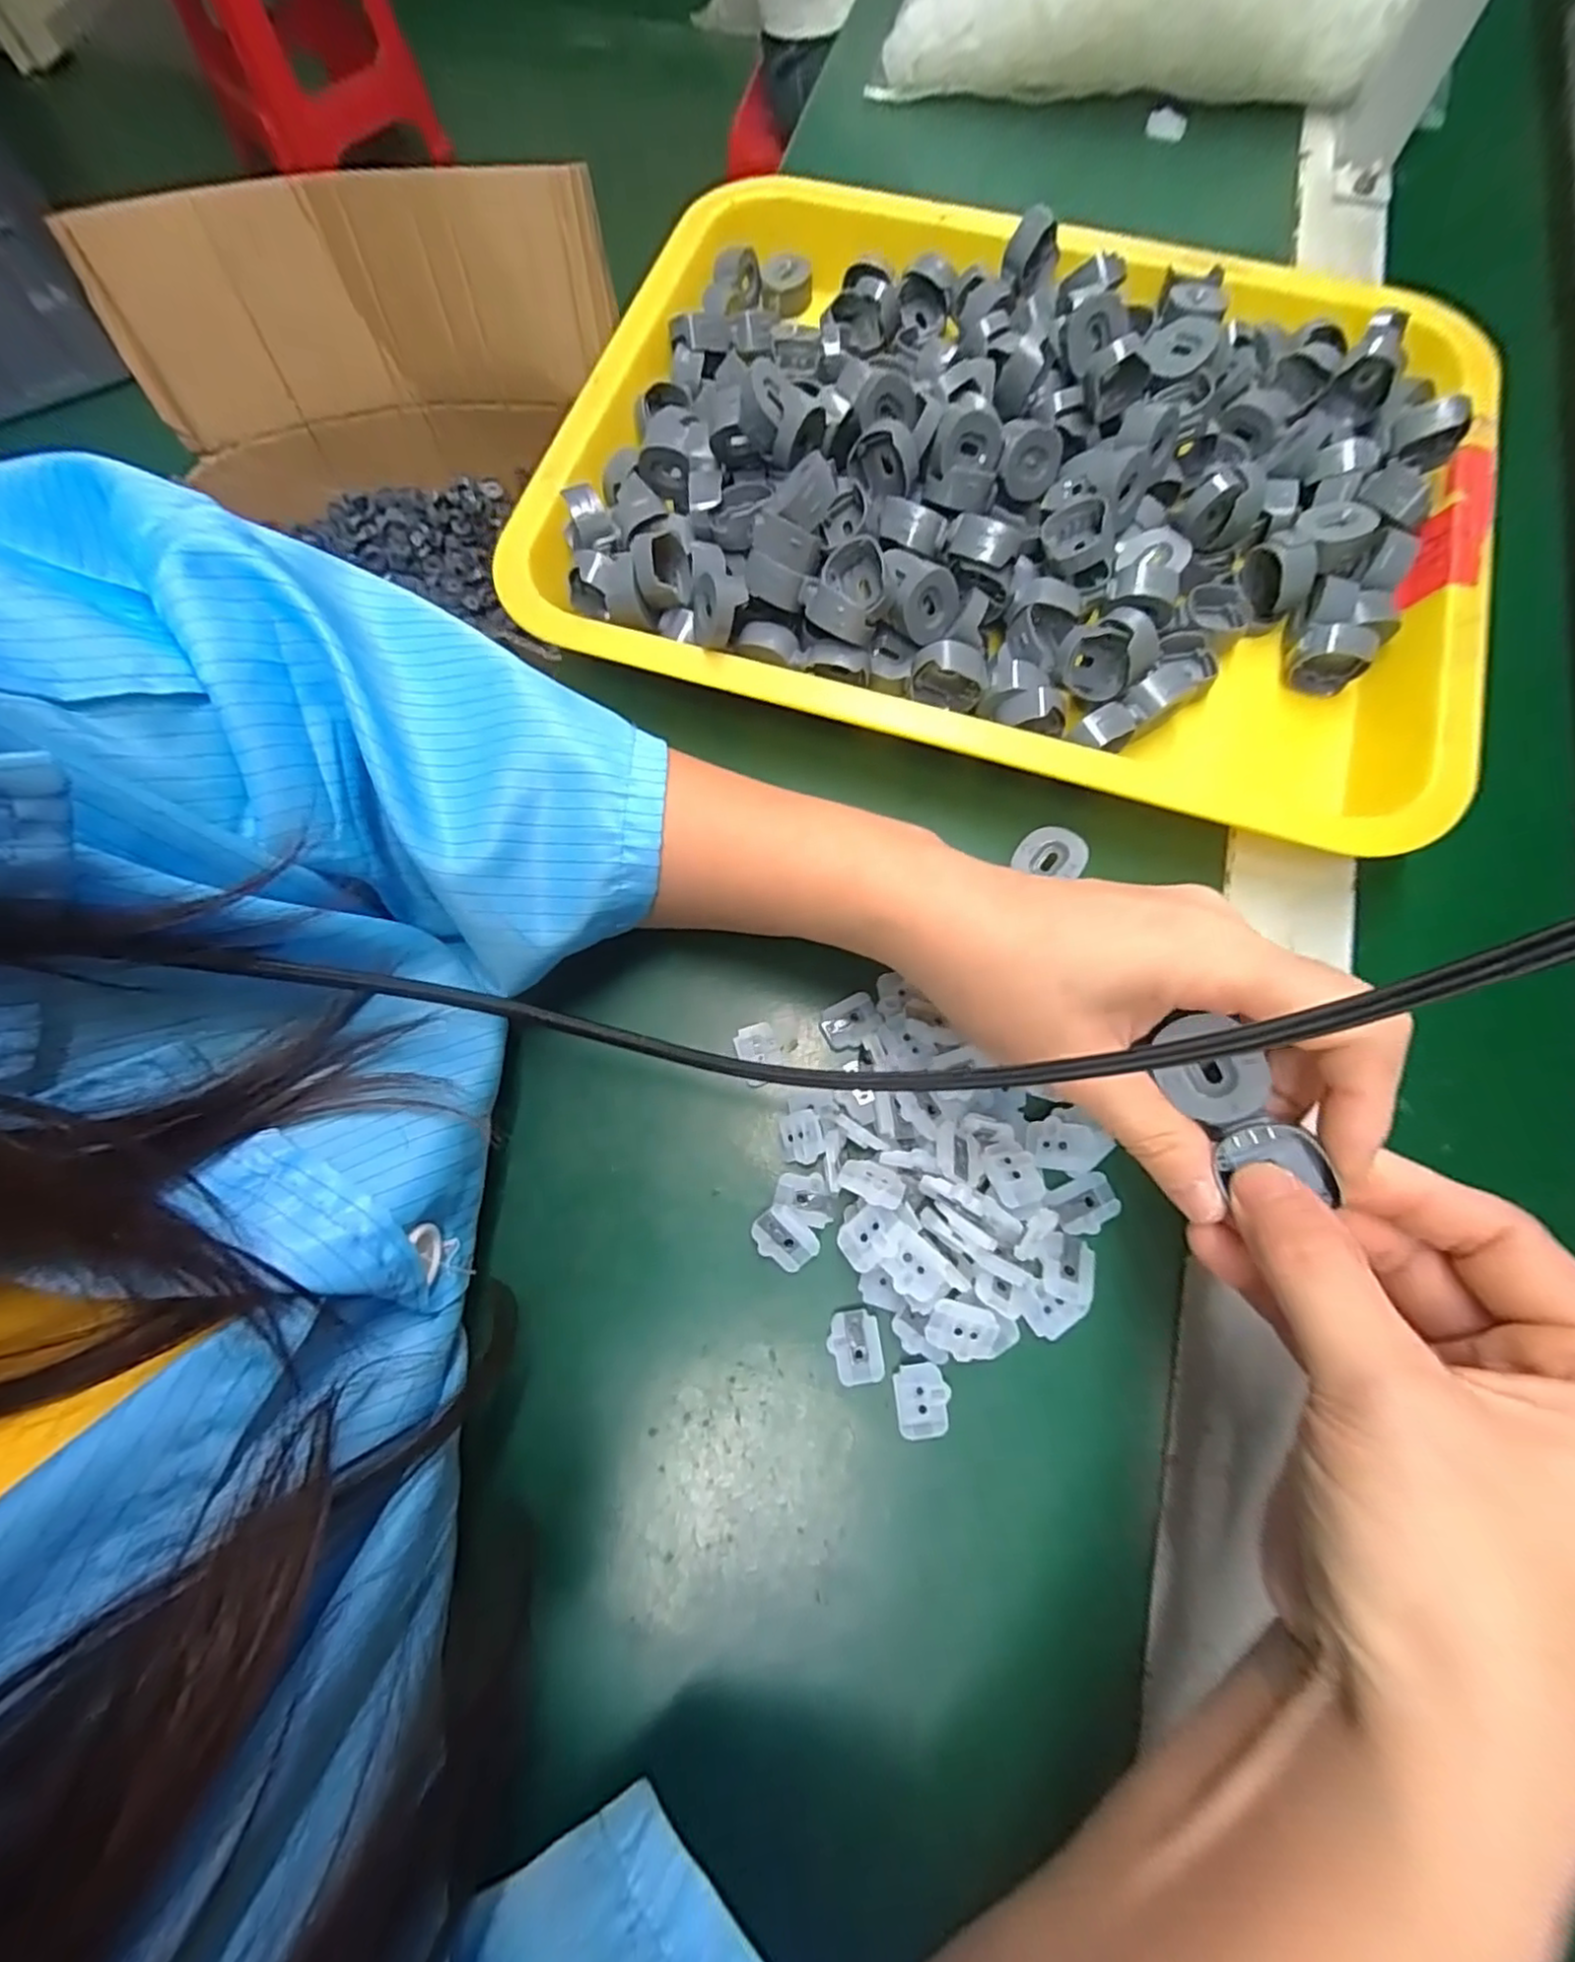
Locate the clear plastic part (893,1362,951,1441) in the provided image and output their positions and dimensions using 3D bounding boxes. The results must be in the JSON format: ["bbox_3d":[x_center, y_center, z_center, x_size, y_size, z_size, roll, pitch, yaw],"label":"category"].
[{"bbox_3d":[0.043,0.134,0.218,0.017,0.004,0.022,-6,73,-1],"label":"clear plastic part"}]

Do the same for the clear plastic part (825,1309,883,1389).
[{"bbox_3d":[0.022,0.119,0.223,0.017,0.004,0.022,-9,73,-2],"label":"clear plastic part"}]

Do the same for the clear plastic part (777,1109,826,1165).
[{"bbox_3d":[0.005,0.054,0.237,0.016,0.005,0.018,-17,81,27],"label":"clear plastic part"}]

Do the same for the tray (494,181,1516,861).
[{"bbox_3d":[0.099,-0.226,0.302,0.387,0.057,0.289,16,74,5],"label":"tray"}]

